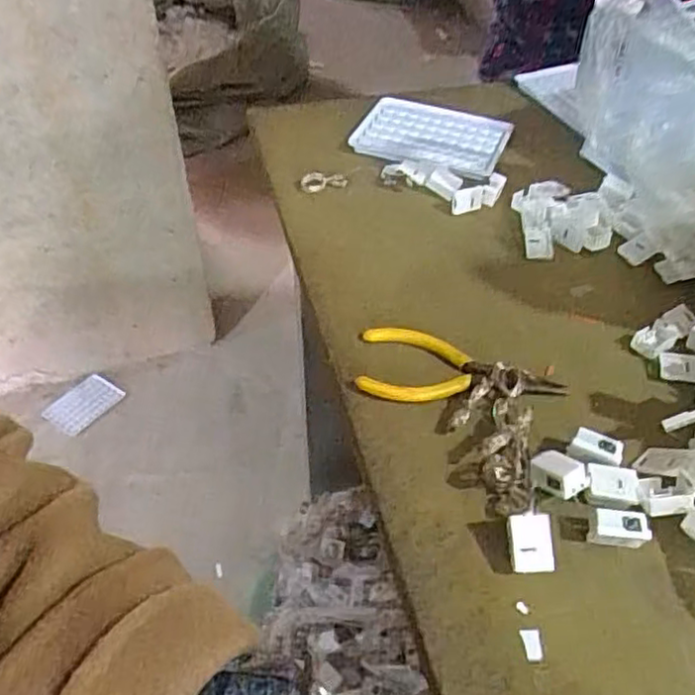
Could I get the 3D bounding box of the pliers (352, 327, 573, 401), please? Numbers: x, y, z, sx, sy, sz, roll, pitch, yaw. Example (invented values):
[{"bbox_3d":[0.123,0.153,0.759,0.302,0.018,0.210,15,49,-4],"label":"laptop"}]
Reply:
[{"bbox_3d":[0.069,0.015,0.419,0.122,0.010,0.052,6,47,8],"label":"pliers"}]

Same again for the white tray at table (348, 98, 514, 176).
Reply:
[{"bbox_3d":[0.072,-0.185,0.601,0.125,0.016,0.098,15,49,16],"label":"white tray at table"}]

